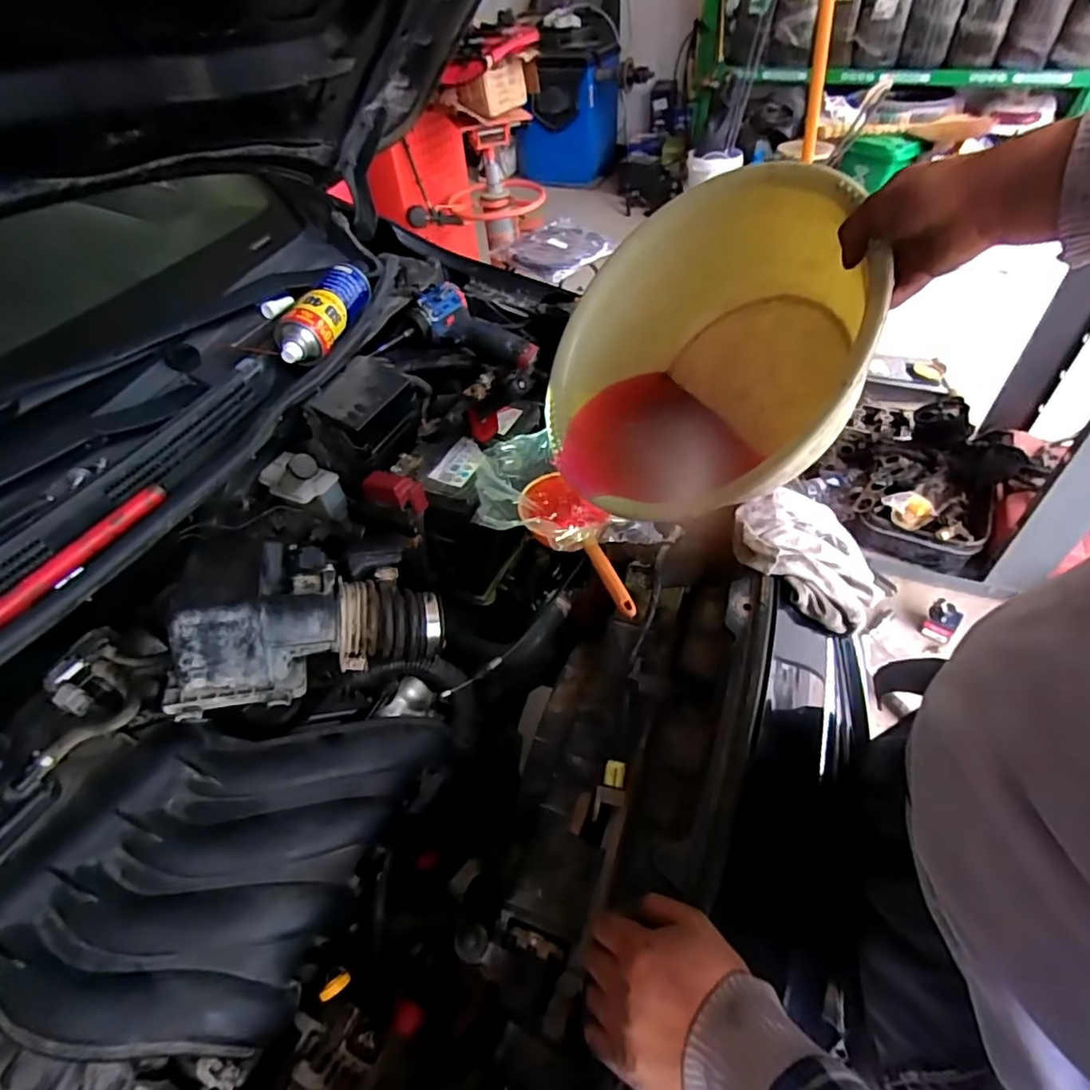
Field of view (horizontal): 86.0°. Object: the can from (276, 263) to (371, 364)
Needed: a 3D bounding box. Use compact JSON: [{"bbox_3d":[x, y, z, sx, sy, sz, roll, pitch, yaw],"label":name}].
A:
[{"bbox_3d":[-0.291,-0.312,0.776,0.057,0.053,0.192,3,49,9],"label":"can"}]

